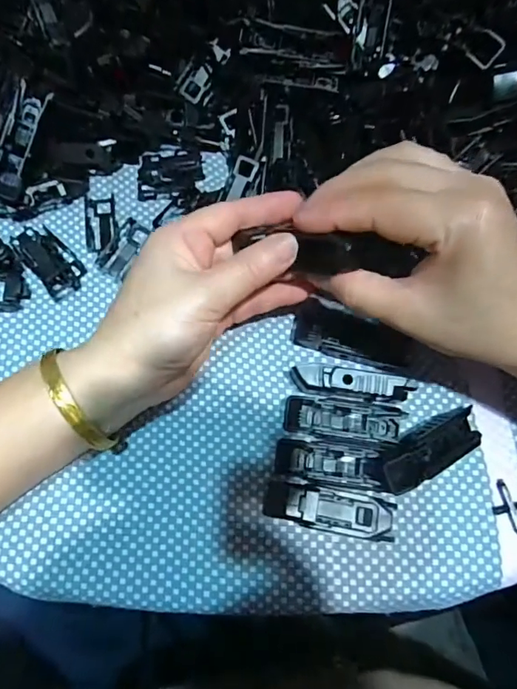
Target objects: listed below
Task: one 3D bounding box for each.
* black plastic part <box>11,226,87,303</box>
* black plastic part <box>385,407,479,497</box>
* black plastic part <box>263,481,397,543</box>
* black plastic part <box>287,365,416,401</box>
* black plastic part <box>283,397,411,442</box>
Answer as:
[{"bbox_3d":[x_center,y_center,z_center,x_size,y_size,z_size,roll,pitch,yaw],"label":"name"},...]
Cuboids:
[{"bbox_3d":[-0.130,-0.053,0.293,0.025,0.011,0.047,-40,76,-12],"label":"black plastic part"},{"bbox_3d":[0.093,0.055,0.253,0.062,0.016,0.024,-26,74,-8],"label":"black plastic part"},{"bbox_3d":[0.036,0.086,0.244,0.065,0.013,0.020,9,72,3],"label":"black plastic part"},{"bbox_3d":[0.055,0.023,0.263,0.072,0.023,0.015,4,72,2],"label":"black plastic part"},{"bbox_3d":[0.048,0.041,0.260,0.065,0.011,0.020,7,72,3],"label":"black plastic part"}]

